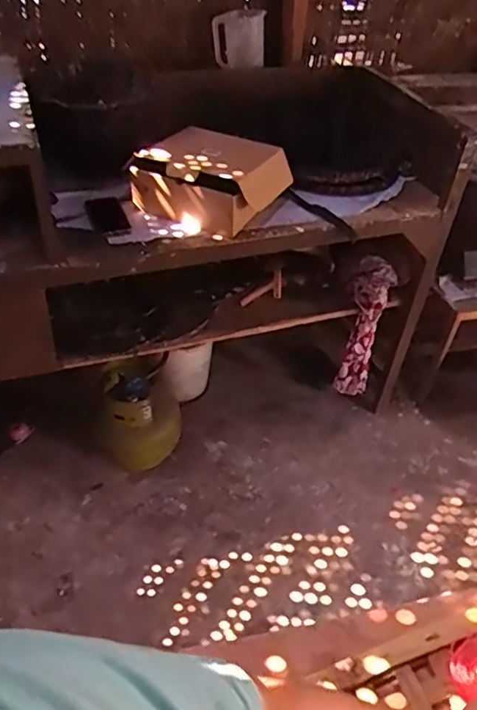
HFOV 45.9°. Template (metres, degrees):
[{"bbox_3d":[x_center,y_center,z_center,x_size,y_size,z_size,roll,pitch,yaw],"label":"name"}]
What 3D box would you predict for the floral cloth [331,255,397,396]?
[{"bbox_3d":[0.367,-0.063,1.673,0.108,0.446,0.104,13,44,9],"label":"floral cloth"}]

